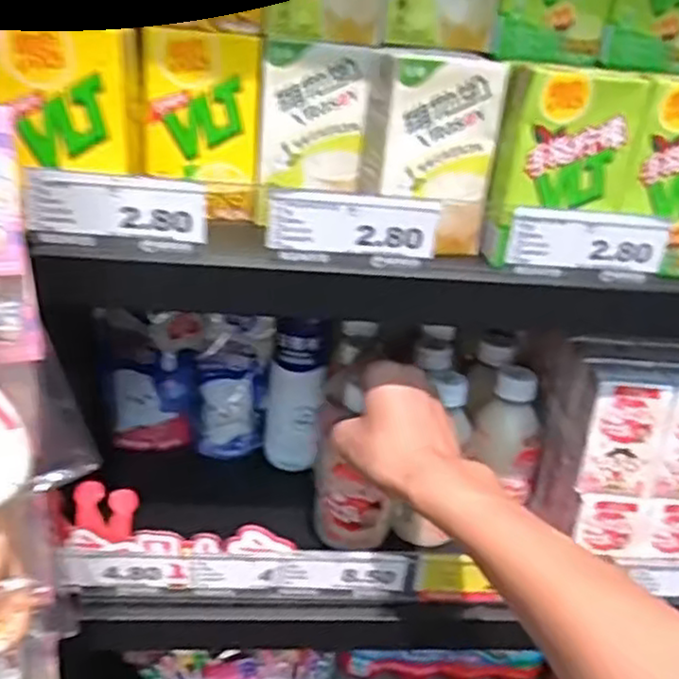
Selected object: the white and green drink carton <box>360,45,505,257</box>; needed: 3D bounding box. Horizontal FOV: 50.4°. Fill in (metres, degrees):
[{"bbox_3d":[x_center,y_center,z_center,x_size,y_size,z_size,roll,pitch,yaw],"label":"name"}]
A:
[{"bbox_3d":[0.051,-0.109,0.412,0.066,0.101,0.045,3,25,-7],"label":"white and green drink carton"}]

